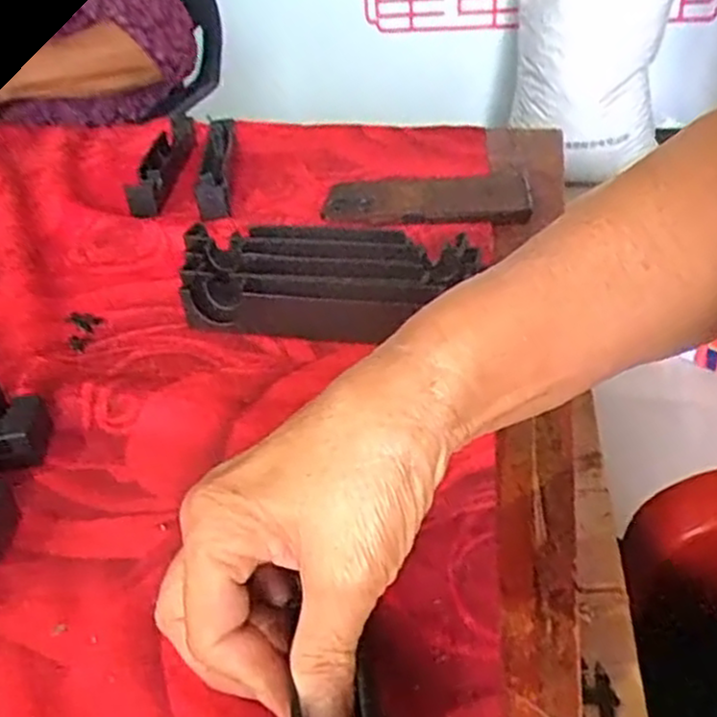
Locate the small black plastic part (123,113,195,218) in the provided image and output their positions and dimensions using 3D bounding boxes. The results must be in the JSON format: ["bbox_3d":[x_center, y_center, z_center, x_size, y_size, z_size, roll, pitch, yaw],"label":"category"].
[{"bbox_3d":[-0.187,-0.192,0.705,0.032,0.029,0.202,-3,34,1],"label":"small black plastic part"}]

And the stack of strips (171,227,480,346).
[{"bbox_3d":[-0.027,-0.052,0.483,0.194,0.033,0.097,7,36,16],"label":"stack of strips"}]

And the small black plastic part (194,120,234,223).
[{"bbox_3d":[-0.125,-0.176,0.672,0.024,0.039,0.176,-4,34,0],"label":"small black plastic part"}]

